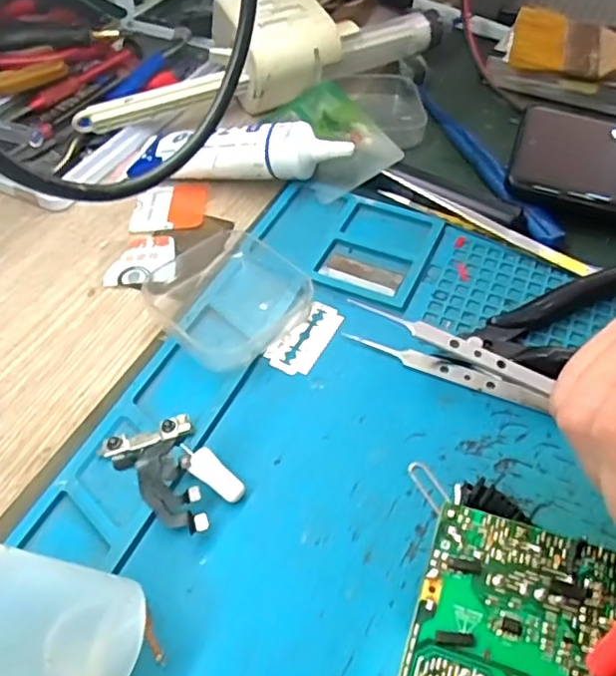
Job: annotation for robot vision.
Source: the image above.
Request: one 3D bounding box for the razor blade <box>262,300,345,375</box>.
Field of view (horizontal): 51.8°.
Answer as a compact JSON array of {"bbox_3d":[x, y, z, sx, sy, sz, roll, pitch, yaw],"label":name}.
[{"bbox_3d":[0.000,-0.001,0.287,0.021,0.004,0.042,25,54,19],"label":"razor blade"}]

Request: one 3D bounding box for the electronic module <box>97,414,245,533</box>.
[{"bbox_3d":[-0.051,0.049,0.239,0.054,0.009,0.031,36,58,26],"label":"electronic module"}]

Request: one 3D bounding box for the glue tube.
[{"bbox_3d":[-0.044,-0.106,0.355,0.136,0.024,0.034,4,48,21],"label":"glue tube"}]

